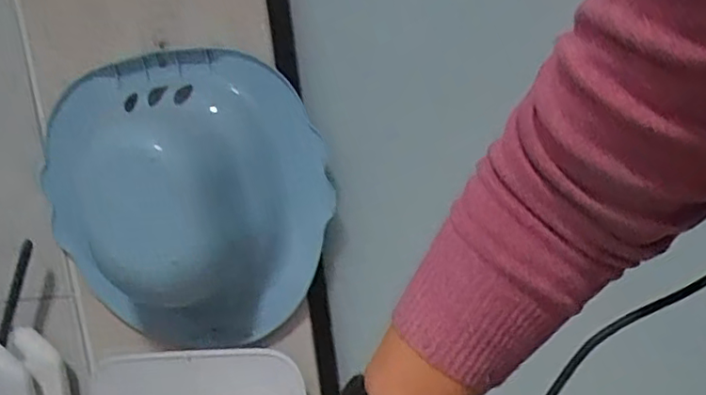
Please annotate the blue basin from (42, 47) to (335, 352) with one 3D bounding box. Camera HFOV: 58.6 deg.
[{"bbox_3d":[-0.196,0.010,0.773,0.329,0.347,0.103,-5,10,12],"label":"blue basin"}]

